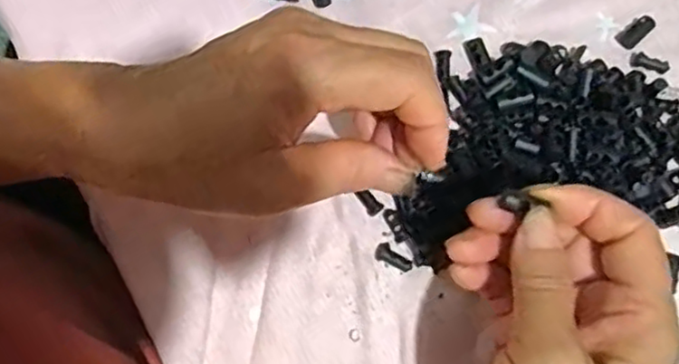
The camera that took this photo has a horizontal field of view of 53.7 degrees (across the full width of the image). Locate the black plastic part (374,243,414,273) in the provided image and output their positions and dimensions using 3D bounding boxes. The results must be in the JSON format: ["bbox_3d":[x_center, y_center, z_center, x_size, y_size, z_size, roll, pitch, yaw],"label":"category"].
[{"bbox_3d":[0.027,0.036,0.326,0.019,0.004,0.009,22,76,7],"label":"black plastic part"}]

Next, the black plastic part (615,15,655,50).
[{"bbox_3d":[0.157,-0.080,0.354,0.020,0.006,0.011,-40,77,-9],"label":"black plastic part"}]

